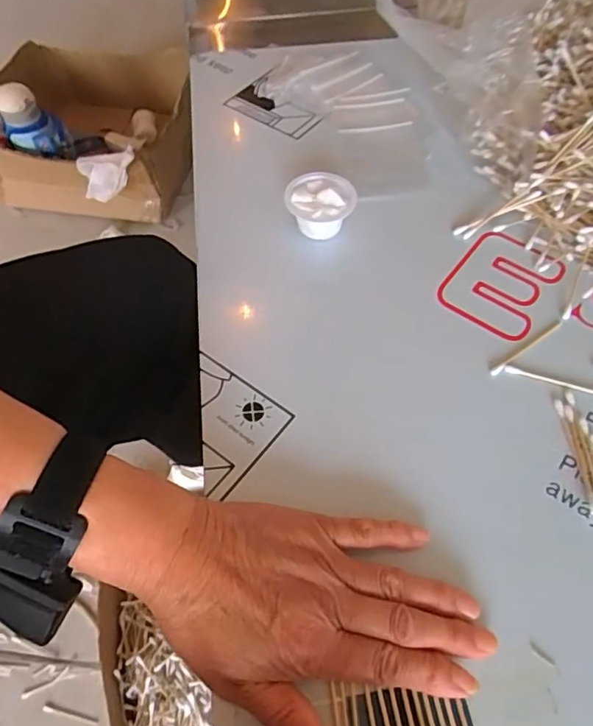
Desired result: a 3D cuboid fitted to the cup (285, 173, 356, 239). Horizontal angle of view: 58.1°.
[{"bbox_3d":[0.019,-0.122,0.424,0.052,0.036,0.049,0,57,0],"label":"cup"}]

